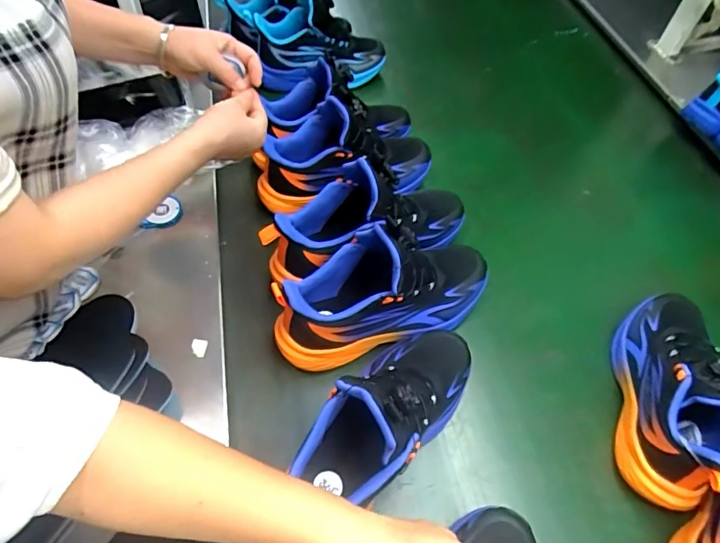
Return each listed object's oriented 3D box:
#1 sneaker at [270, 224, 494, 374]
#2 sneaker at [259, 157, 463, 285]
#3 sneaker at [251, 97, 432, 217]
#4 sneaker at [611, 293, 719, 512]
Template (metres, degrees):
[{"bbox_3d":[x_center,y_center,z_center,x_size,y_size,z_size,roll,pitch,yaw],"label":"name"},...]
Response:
[{"bbox_3d":[0.032,0.012,0.522,0.260,0.113,0.094,-19,60,-12],"label":"sneaker"},{"bbox_3d":[0.015,-0.070,0.560,0.268,0.140,0.093,-12,58,-24],"label":"sneaker"},{"bbox_3d":[-0.022,-0.158,0.629,0.255,0.120,0.087,-8,58,-6],"label":"sneaker"},{"bbox_3d":[0.330,0.113,0.502,0.086,0.118,0.240,14,59,8],"label":"sneaker"}]

